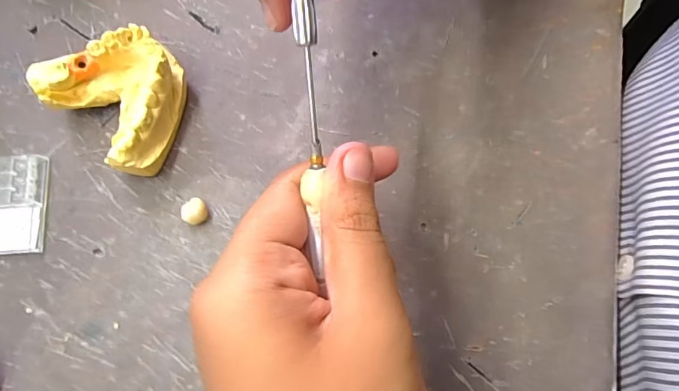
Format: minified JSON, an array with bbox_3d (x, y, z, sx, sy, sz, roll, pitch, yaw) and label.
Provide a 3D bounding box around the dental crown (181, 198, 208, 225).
[{"bbox_3d":[-0.064,0.007,0.203,0.011,0.007,0.011,0,79,1],"label":"dental crown"}]

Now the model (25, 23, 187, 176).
[{"bbox_3d":[-0.094,-0.045,0.204,0.061,0.028,0.050,41,83,8],"label":"model"}]

